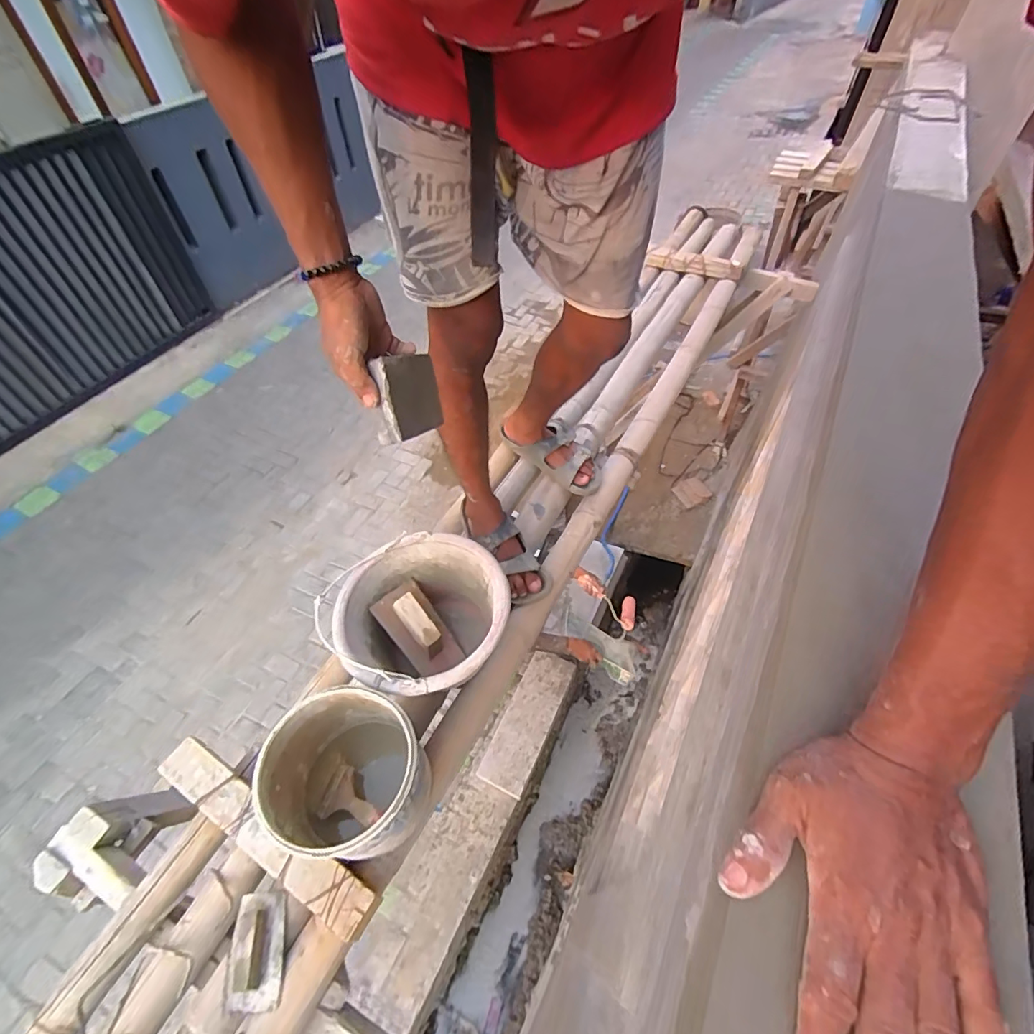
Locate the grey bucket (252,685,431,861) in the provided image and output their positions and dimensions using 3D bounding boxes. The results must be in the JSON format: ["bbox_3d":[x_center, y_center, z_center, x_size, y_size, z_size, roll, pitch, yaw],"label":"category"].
[{"bbox_3d":[-0.214,0.357,0.679,0.183,0.234,0.178,-1,51,1],"label":"grey bucket"}]

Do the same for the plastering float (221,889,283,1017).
[{"bbox_3d":[-0.327,0.539,0.623,0.060,0.031,0.119,-7,51,-4],"label":"plastering float"}]

